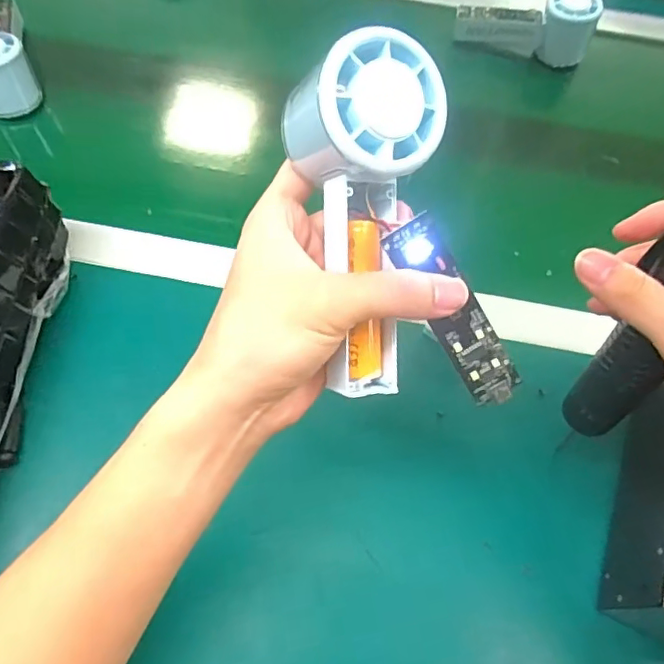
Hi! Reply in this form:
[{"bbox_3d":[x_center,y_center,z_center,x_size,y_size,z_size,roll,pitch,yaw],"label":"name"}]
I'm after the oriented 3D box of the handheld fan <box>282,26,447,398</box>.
[{"bbox_3d":[0.014,-0.050,0.253,0.063,0.051,0.147,-1,106,-4],"label":"handheld fan"}]

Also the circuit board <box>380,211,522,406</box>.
[{"bbox_3d":[0.054,-0.007,0.244,0.022,0.008,0.091,-31,106,8],"label":"circuit board"}]

